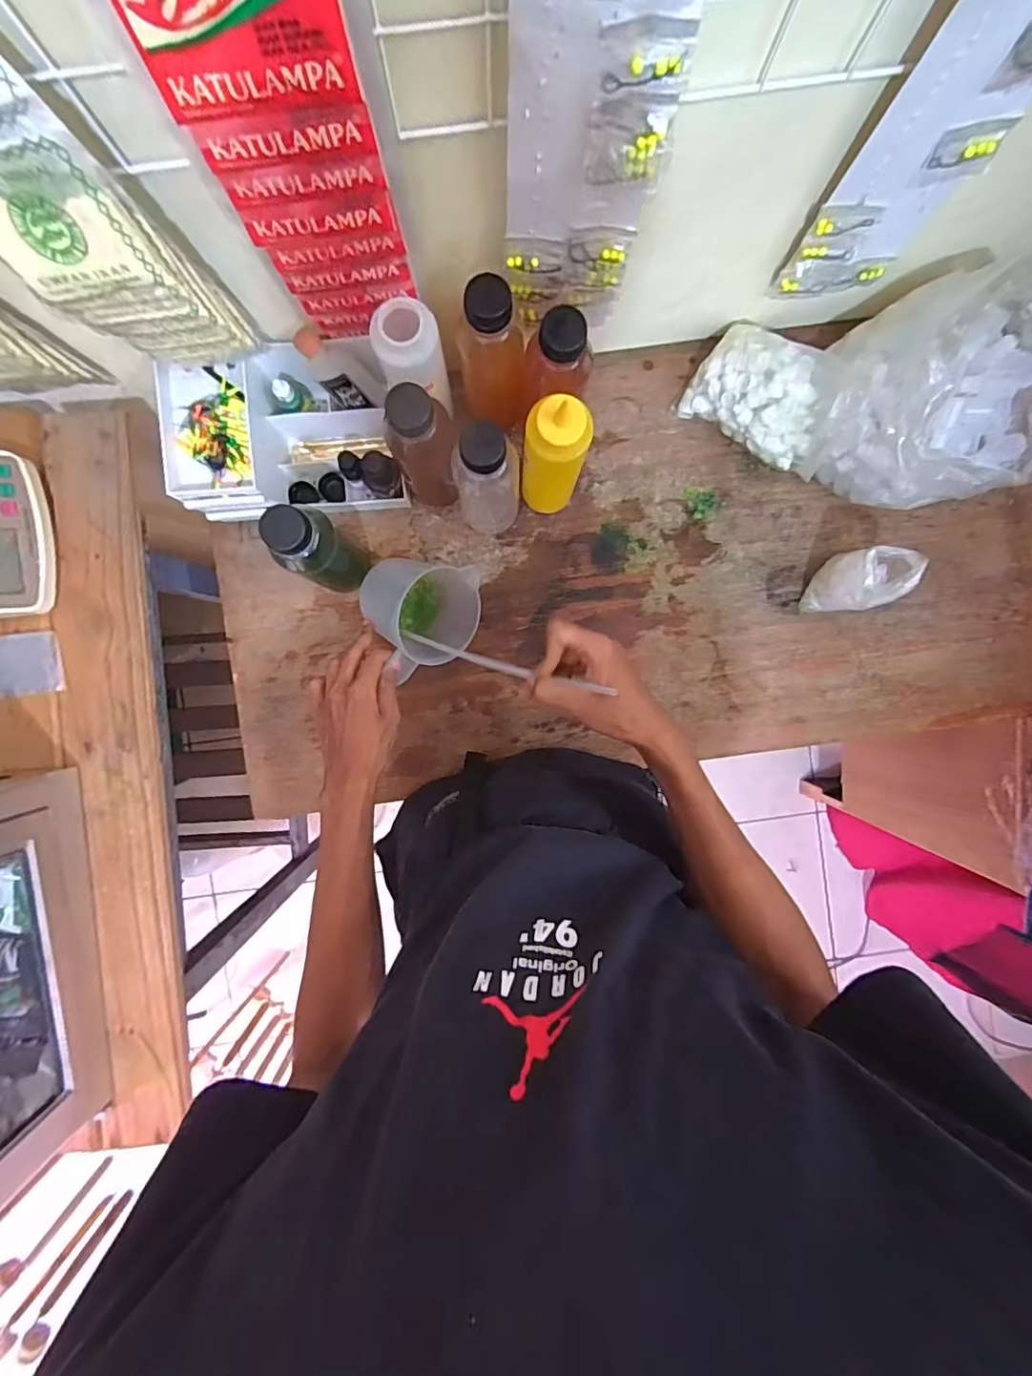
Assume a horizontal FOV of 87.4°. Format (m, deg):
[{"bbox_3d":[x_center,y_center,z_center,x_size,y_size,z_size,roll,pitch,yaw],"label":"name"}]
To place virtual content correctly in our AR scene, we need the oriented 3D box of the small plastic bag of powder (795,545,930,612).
[{"bbox_3d":[0.380,-0.114,0.599,0.063,0.111,0.059,11,92,-1],"label":"small plastic bag of powder"}]

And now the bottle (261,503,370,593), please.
[{"bbox_3d":[-0.190,-0.135,0.551,0.059,0.188,0.060,0,92,-1],"label":"bottle"}]

